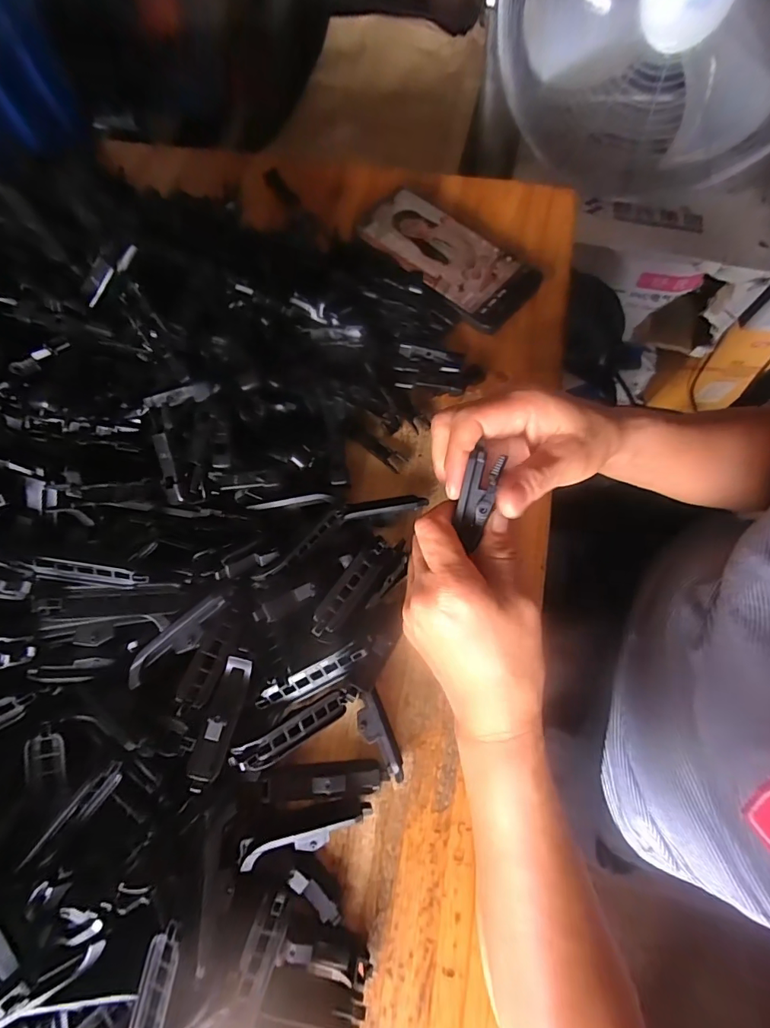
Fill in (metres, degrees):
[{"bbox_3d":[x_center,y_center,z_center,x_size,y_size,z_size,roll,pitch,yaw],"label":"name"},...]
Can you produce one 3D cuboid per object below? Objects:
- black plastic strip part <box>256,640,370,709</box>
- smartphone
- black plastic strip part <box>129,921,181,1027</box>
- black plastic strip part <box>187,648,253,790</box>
[{"bbox_3d":[-0.044,0.099,0.270,0.068,0.017,0.015,-26,72,-6],"label":"black plastic strip part"},{"bbox_3d":[0.053,-0.226,0.395,0.159,0.011,0.076,40,77,14],"label":"smartphone"},{"bbox_3d":[-0.109,0.232,0.210,0.019,0.011,0.070,4,71,4],"label":"black plastic strip part"},{"bbox_3d":[-0.094,0.116,0.259,0.017,0.017,0.073,11,72,6],"label":"black plastic strip part"}]

